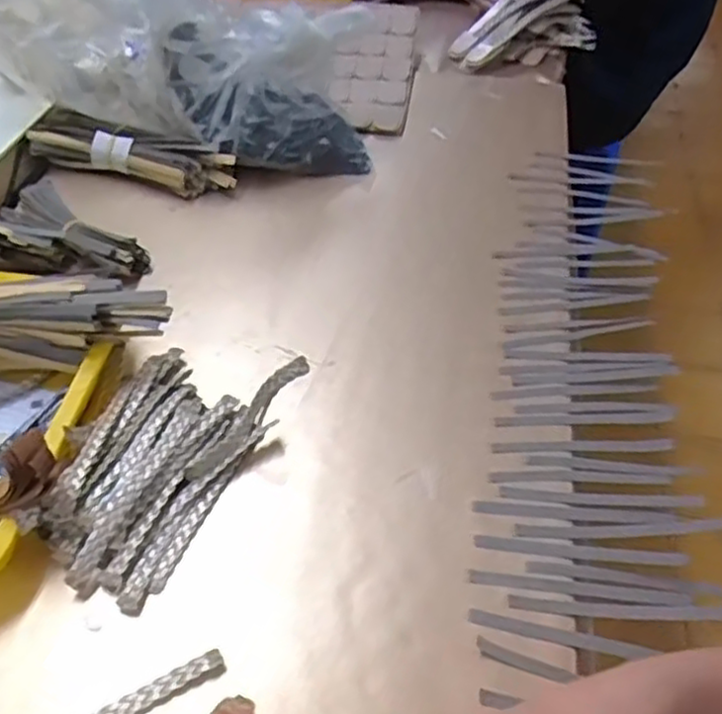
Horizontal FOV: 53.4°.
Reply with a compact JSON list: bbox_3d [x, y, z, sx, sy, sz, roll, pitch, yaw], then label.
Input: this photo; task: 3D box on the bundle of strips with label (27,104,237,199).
[{"bbox_3d":[-0.223,-0.204,0.705,0.202,0.036,0.042,14,49,6],"label":"bundle of strips with label"}]

